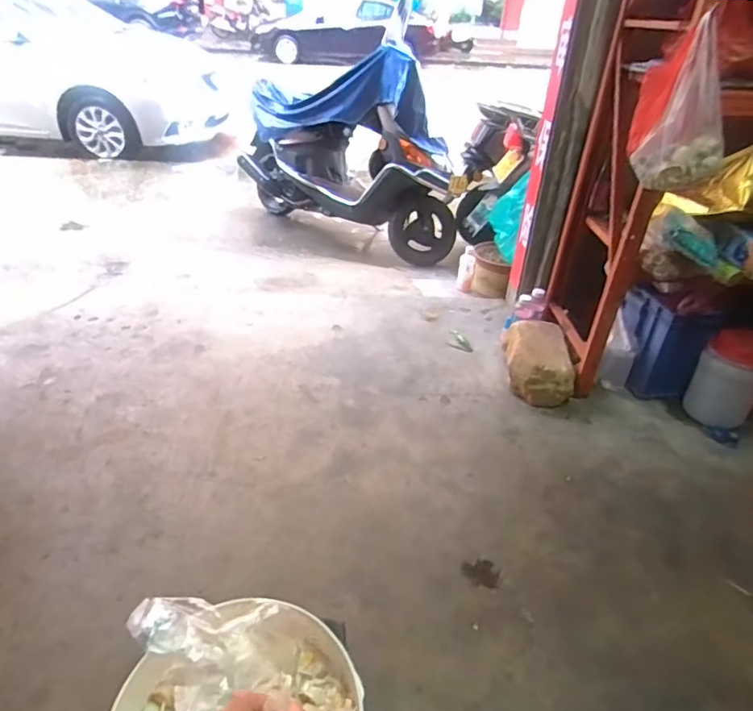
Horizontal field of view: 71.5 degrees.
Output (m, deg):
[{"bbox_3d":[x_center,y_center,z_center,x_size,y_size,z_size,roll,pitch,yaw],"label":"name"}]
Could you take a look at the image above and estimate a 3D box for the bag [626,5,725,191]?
[{"bbox_3d":[0.676,-0.540,1.153,0.183,0.297,0.164,14,36,16],"label":"bag"}]

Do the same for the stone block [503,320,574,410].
[{"bbox_3d":[0.546,0.014,1.773,0.217,0.138,0.322,8,33,7],"label":"stone block"}]

